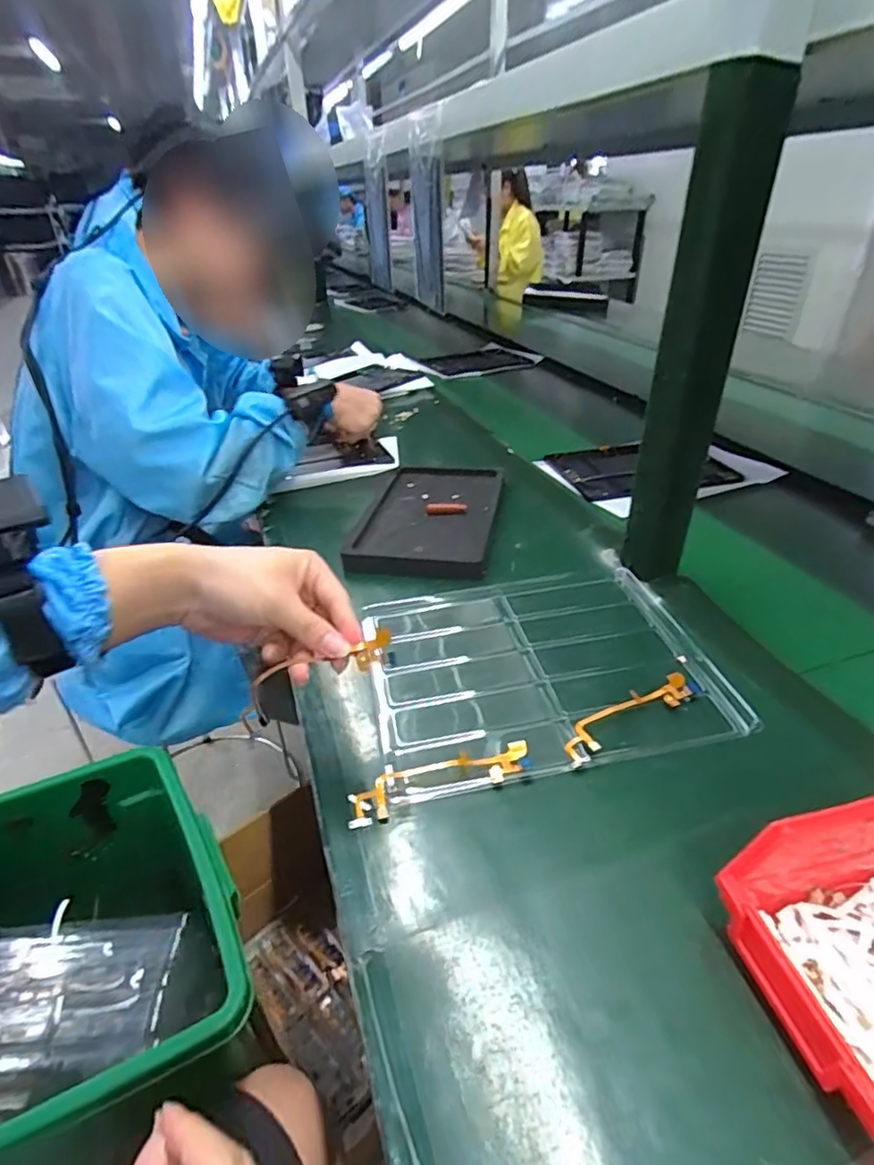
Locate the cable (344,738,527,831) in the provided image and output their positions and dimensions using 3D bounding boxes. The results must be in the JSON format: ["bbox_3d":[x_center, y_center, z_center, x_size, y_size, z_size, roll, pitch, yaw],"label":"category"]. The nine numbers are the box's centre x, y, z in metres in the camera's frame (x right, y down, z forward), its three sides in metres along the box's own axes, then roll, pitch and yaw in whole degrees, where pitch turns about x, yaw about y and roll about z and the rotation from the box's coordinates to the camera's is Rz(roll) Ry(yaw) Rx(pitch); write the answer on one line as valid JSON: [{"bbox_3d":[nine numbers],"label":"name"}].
[{"bbox_3d":[0.003,0.133,0.403,0.129,0.008,0.029,-12,35,-15],"label":"cable"}]

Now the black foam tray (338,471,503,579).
[{"bbox_3d":[-0.005,-0.085,0.714,0.151,0.020,0.248,6,35,10],"label":"black foam tray"}]

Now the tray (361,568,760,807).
[{"bbox_3d":[0.084,0.066,0.498,0.271,0.008,0.219,-7,34,-9],"label":"tray"}]

